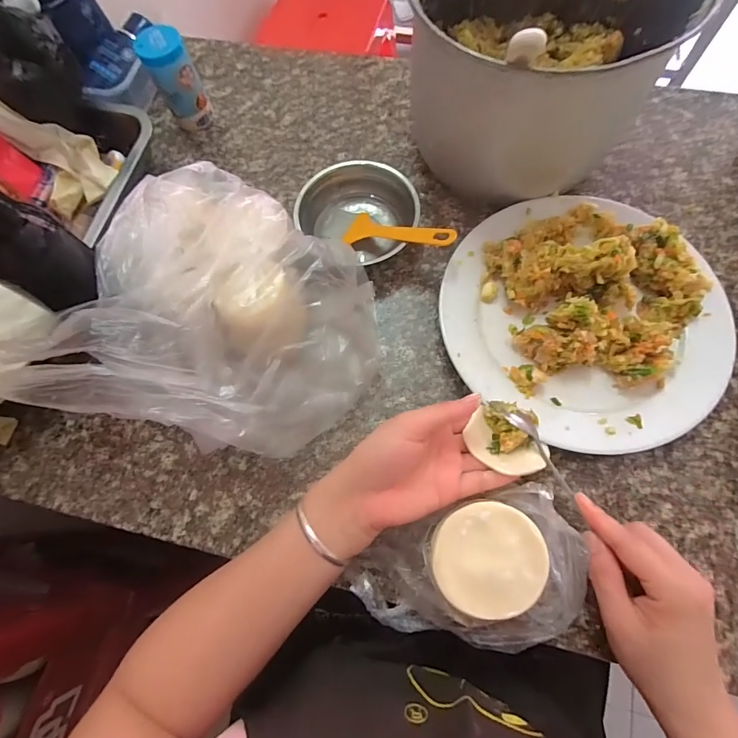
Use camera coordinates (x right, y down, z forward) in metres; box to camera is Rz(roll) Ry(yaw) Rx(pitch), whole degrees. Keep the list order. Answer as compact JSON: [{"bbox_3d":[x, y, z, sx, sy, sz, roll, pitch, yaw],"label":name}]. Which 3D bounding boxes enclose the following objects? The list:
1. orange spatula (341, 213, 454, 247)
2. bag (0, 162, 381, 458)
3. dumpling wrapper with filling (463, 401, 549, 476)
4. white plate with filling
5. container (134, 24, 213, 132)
[{"bbox_3d":[0.031,-0.129,0.387,0.112,0.013,0.037,17,71,30],"label":"orange spatula"},{"bbox_3d":[-0.134,-0.053,0.349,0.279,0.111,0.221,9,71,6],"label":"bag"},{"bbox_3d":[0.110,0.053,0.321,0.062,0.017,0.056,0,70,2],"label":"dumpling wrapper with filling"},{"bbox_3d":[0.189,-0.054,0.360,0.241,0.065,0.228,-1,70,2],"label":"white plate with filling"},{"bbox_3d":[-0.212,-0.317,0.452,0.047,0.090,0.045,-25,71,-6],"label":"container"}]

